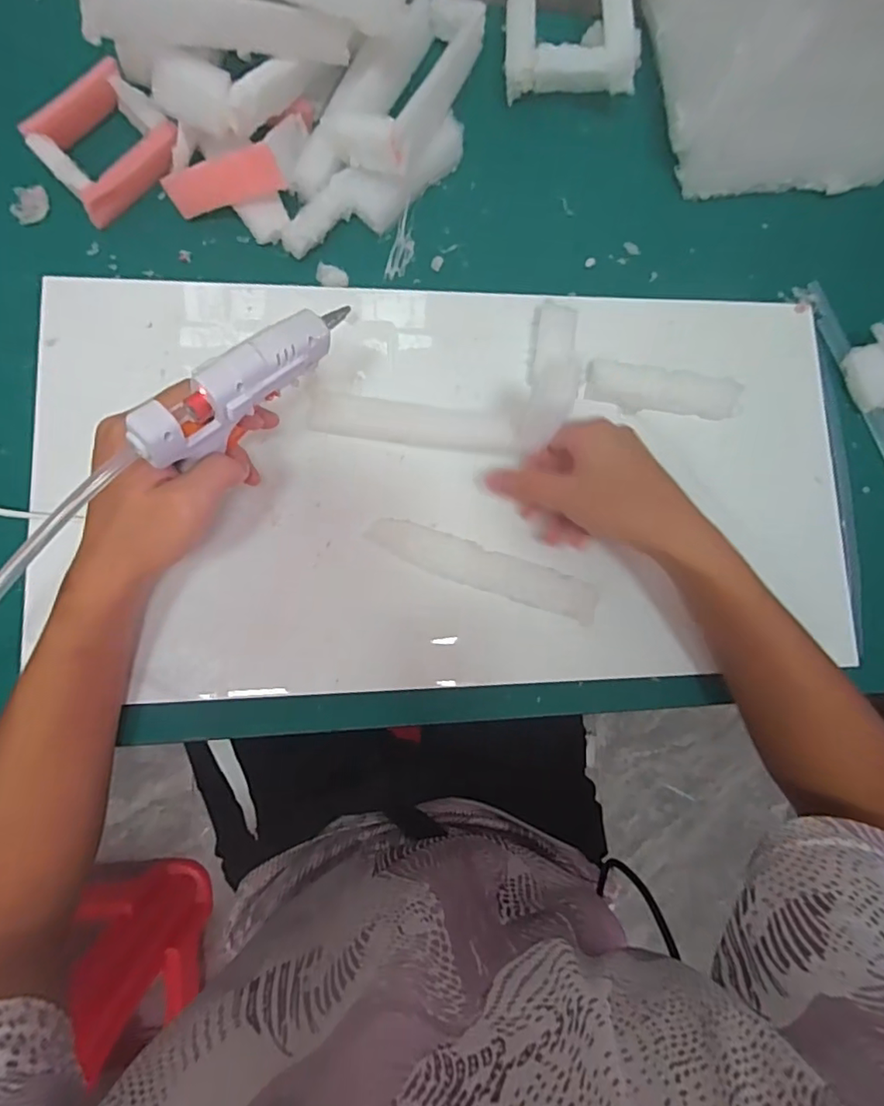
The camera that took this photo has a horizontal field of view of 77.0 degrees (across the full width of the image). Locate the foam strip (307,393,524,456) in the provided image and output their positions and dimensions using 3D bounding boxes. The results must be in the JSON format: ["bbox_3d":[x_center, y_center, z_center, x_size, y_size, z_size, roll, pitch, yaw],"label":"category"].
[{"bbox_3d":[-0.016,-0.096,0.412,0.158,0.014,0.032,6,82,-5],"label":"foam strip"}]

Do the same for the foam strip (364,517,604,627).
[{"bbox_3d":[0.030,0.011,0.397,0.166,0.010,0.030,19,81,-3],"label":"foam strip"}]

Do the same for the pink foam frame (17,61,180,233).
[{"bbox_3d":[-0.245,-0.298,0.407,0.088,0.033,0.075,-40,87,-9],"label":"pink foam frame"}]

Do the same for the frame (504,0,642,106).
[{"bbox_3d":[0.102,-0.445,0.447,0.099,0.029,0.144,-2,85,11],"label":"frame"}]

